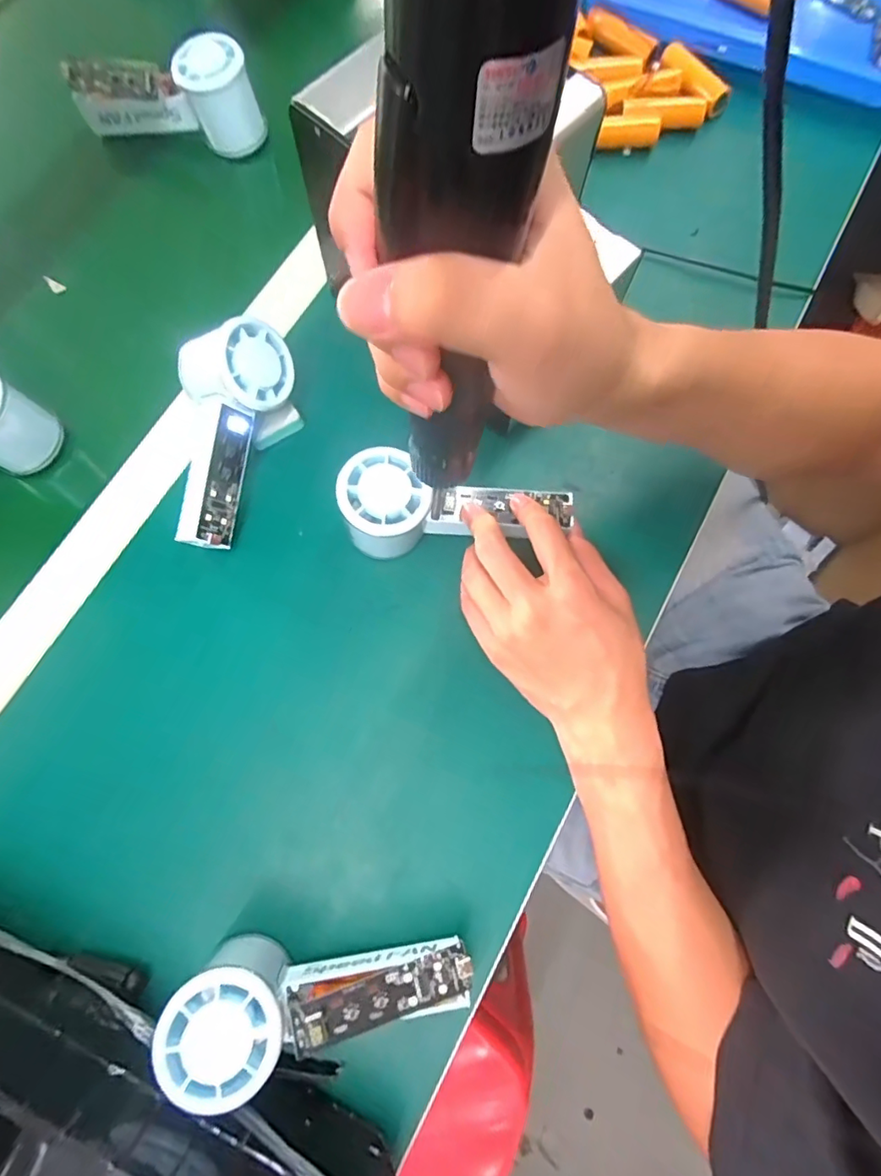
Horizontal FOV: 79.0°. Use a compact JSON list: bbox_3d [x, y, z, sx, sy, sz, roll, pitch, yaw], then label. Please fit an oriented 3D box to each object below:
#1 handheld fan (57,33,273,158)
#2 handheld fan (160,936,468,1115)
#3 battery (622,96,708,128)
[{"bbox_3d":[-0.230,-0.415,0.454,0.148,0.064,0.045,10,76,3],"label":"handheld fan"},{"bbox_3d":[-0.058,0.218,0.280,0.148,0.063,0.054,-1,76,0],"label":"handheld fan"},{"bbox_3d":[0.195,-0.416,0.468,0.074,0.015,0.022,-3,76,-1],"label":"battery"}]

